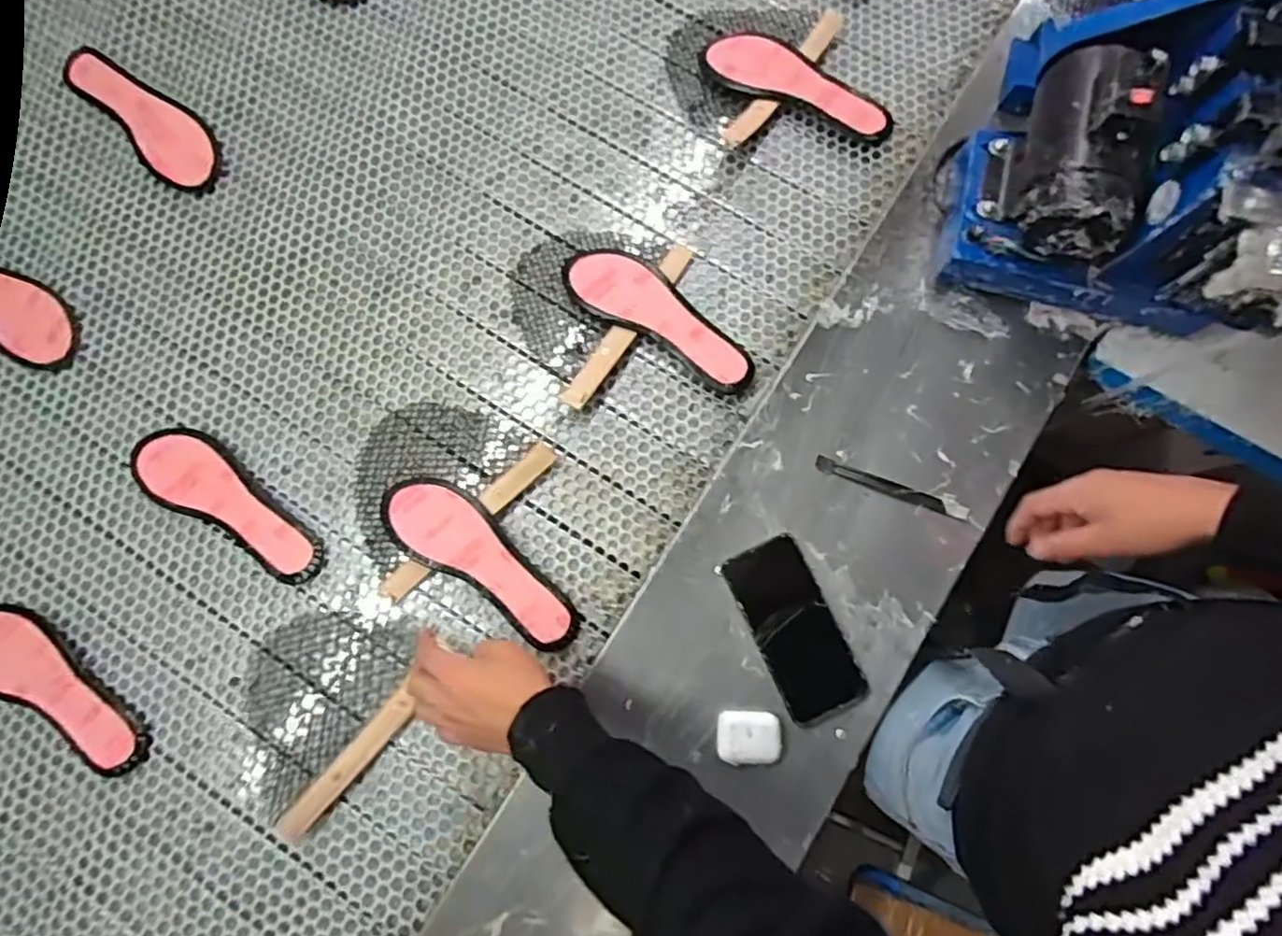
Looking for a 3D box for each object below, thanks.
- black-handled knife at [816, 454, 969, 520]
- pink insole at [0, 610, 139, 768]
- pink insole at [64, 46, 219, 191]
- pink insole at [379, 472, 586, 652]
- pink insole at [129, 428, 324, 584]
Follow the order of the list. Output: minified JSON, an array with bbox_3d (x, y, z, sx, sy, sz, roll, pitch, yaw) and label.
[{"bbox_3d":[0.247,0.019,0.652,0.151,0.005,0.019,18,79,4],"label":"black-handled knife"},{"bbox_3d":[-0.581,0.212,0.651,0.219,0.009,0.067,30,81,6],"label":"pink insole"},{"bbox_3d":[-0.577,-0.409,0.766,0.223,0.022,0.079,41,82,8],"label":"pink insole"},{"bbox_3d":[-0.159,0.087,0.662,0.234,0.027,0.079,34,81,7],"label":"pink insole"},{"bbox_3d":[-0.426,0.032,0.683,0.231,0.017,0.079,30,81,6],"label":"pink insole"}]

